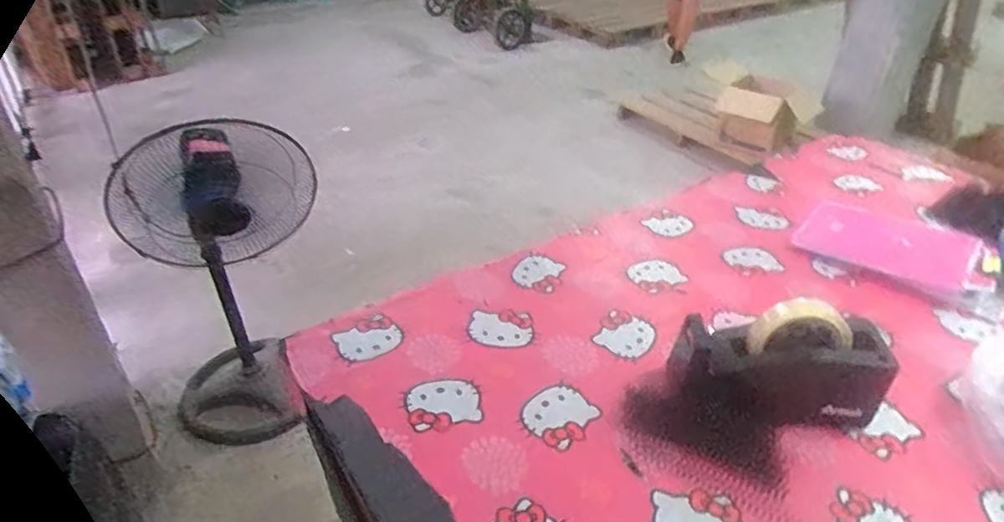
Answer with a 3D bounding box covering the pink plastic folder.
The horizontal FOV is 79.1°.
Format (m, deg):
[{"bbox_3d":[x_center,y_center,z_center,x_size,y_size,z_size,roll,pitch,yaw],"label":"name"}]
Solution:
[{"bbox_3d":[0.574,-0.023,0.897,0.240,0.012,0.132,20,52,30],"label":"pink plastic folder"}]

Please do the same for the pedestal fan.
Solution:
[{"bbox_3d":[-0.760,0.007,1.649,0.424,0.873,0.497,-23,42,-31],"label":"pedestal fan"}]

